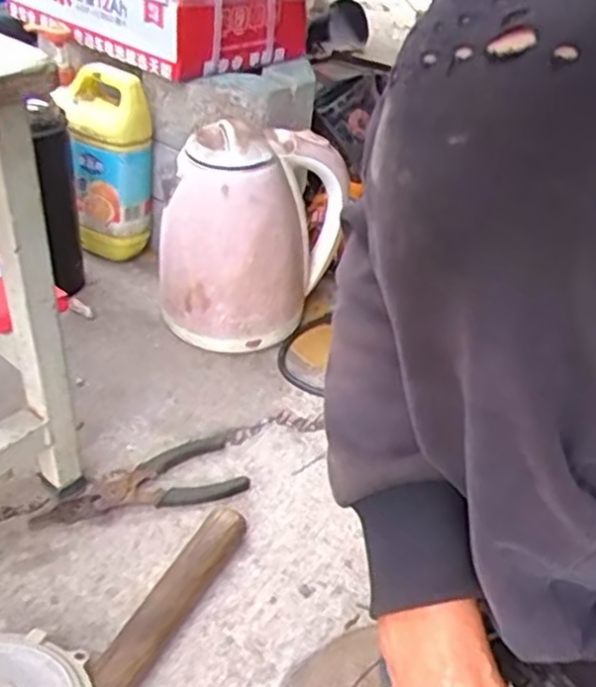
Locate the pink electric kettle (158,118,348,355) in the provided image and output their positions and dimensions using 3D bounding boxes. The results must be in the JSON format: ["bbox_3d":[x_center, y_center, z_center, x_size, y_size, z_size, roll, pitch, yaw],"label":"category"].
[{"bbox_3d":[-0.052,-0.115,0.779,0.133,0.214,0.162,28,43,25],"label":"pink electric kettle"}]

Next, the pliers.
[{"bbox_3d":[-0.134,0.124,0.627,0.175,0.014,0.067,-13,42,-28],"label":"pliers"}]

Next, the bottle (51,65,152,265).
[{"bbox_3d":[-0.232,-0.220,0.909,0.106,0.232,0.117,-4,15,-11],"label":"bottle"}]

